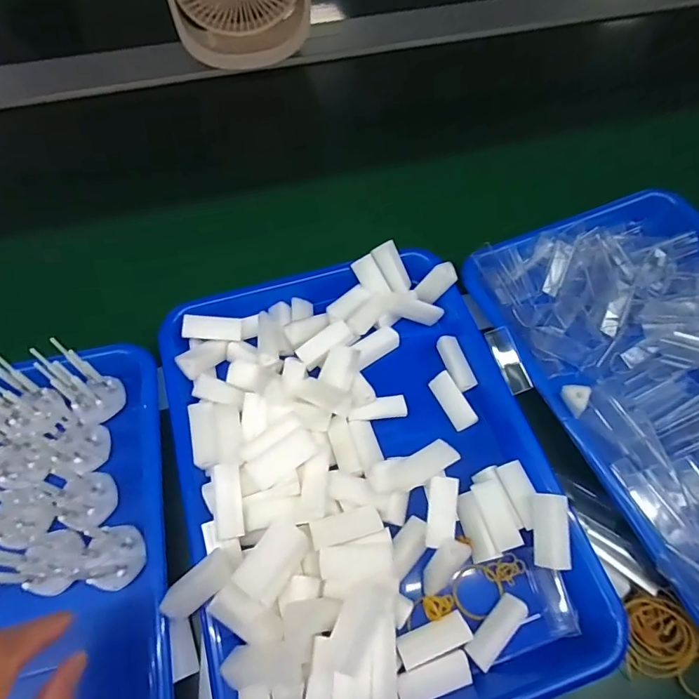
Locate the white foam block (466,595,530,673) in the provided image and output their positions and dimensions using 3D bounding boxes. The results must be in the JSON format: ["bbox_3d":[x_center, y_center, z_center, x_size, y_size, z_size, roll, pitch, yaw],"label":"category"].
[{"bbox_3d":[0.094,0.177,0.289,0.017,0.012,0.045,40,68,18],"label":"white foam block"}]

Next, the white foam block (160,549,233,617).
[{"bbox_3d":[-0.092,0.144,0.279,0.047,0.013,0.021,-41,67,10],"label":"white foam block"}]

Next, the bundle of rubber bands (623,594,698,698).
[{"bbox_3d":[0.208,0.190,0.295,0.053,0.018,0.048,13,62,5],"label":"bundle of rubber bands"}]

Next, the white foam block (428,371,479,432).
[{"bbox_3d":[0.084,0.041,0.368,0.021,0.015,0.046,-38,68,17],"label":"white foam block"}]

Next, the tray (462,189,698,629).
[{"bbox_3d":[0.271,0.010,0.360,0.243,0.049,0.328,-20,64,-12],"label":"tray"}]

